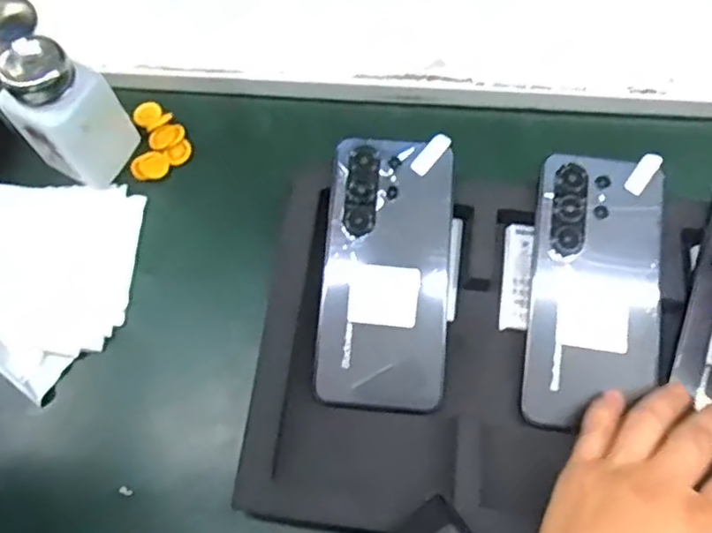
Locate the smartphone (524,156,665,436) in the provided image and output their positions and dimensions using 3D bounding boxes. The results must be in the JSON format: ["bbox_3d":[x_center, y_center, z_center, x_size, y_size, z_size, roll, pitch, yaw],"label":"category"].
[{"bbox_3d":[0.146,0.013,0.387,0.080,0.007,0.168,12,79,5],"label":"smartphone"}]

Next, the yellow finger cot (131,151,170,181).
[{"bbox_3d":[-0.146,-0.071,0.456,0.025,0.005,0.020,-29,69,-12],"label":"yellow finger cot"}]

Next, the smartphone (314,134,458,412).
[{"bbox_3d":[0.020,0.001,0.398,0.080,0.009,0.167,4,78,-1],"label":"smartphone"}]

